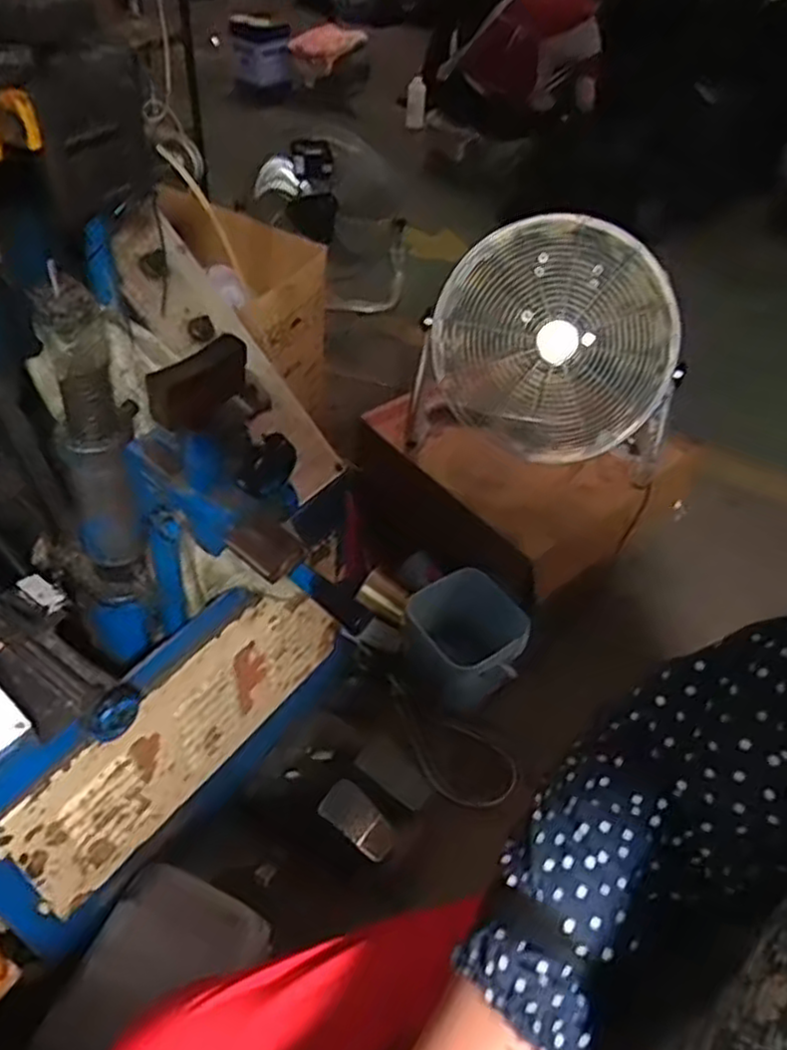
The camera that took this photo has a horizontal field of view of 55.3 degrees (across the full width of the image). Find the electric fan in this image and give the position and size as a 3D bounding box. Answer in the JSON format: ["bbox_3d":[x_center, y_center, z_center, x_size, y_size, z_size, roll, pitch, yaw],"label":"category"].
[{"bbox_3d":[0.343,-0.371,1.637,0.566,0.481,0.204,12,46,6],"label":"electric fan"}]

